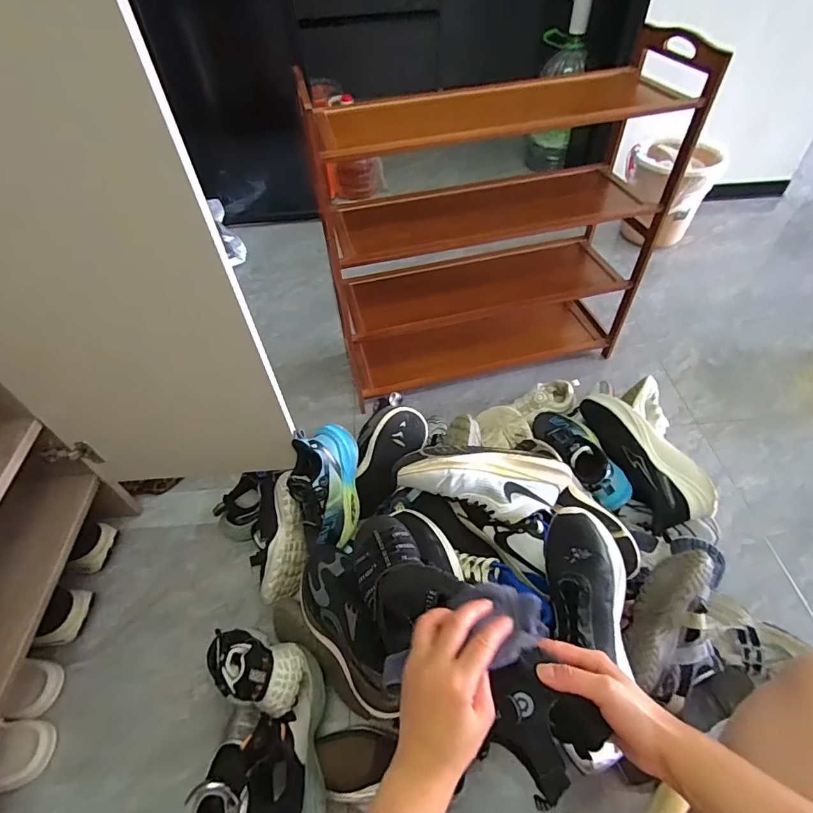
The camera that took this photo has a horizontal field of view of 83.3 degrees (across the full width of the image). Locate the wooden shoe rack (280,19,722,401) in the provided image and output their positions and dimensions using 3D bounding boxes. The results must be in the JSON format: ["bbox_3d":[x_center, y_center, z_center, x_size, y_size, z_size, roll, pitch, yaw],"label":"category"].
[{"bbox_3d":[0.171,-0.347,0.994,0.660,0.634,0.281,-16,51,-10],"label":"wooden shoe rack"}]

